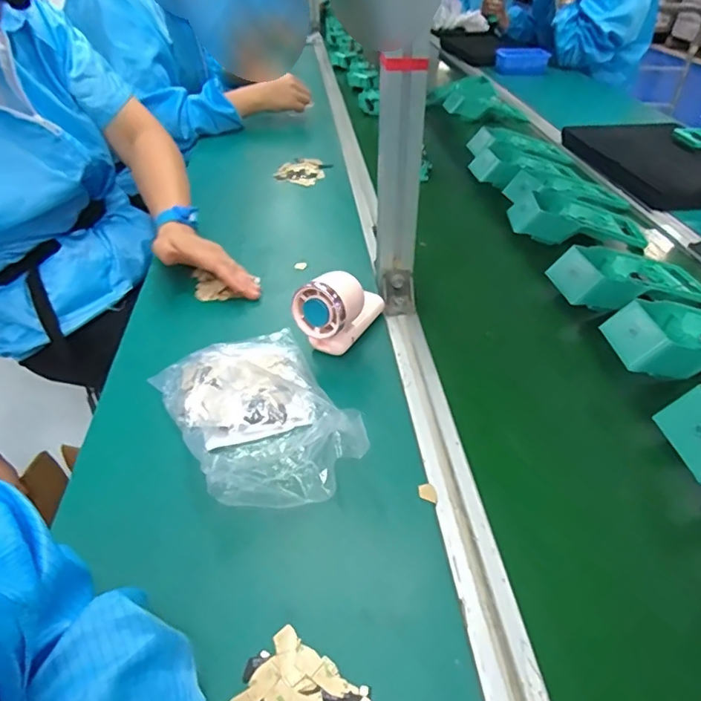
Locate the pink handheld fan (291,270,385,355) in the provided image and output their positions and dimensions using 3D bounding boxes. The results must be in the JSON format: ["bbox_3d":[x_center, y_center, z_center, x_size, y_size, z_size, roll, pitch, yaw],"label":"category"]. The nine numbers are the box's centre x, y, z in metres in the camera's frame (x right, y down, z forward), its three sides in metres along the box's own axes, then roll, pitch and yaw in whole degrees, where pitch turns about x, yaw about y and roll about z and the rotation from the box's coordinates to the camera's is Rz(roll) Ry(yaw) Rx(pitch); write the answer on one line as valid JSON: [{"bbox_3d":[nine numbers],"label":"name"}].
[{"bbox_3d":[-0.011,-0.049,0.569,0.052,0.081,0.106,16,44,21],"label":"pink handheld fan"}]

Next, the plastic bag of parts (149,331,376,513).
[{"bbox_3d":[-0.086,0.048,0.478,0.136,0.045,0.203,-19,43,-19],"label":"plastic bag of parts"}]

